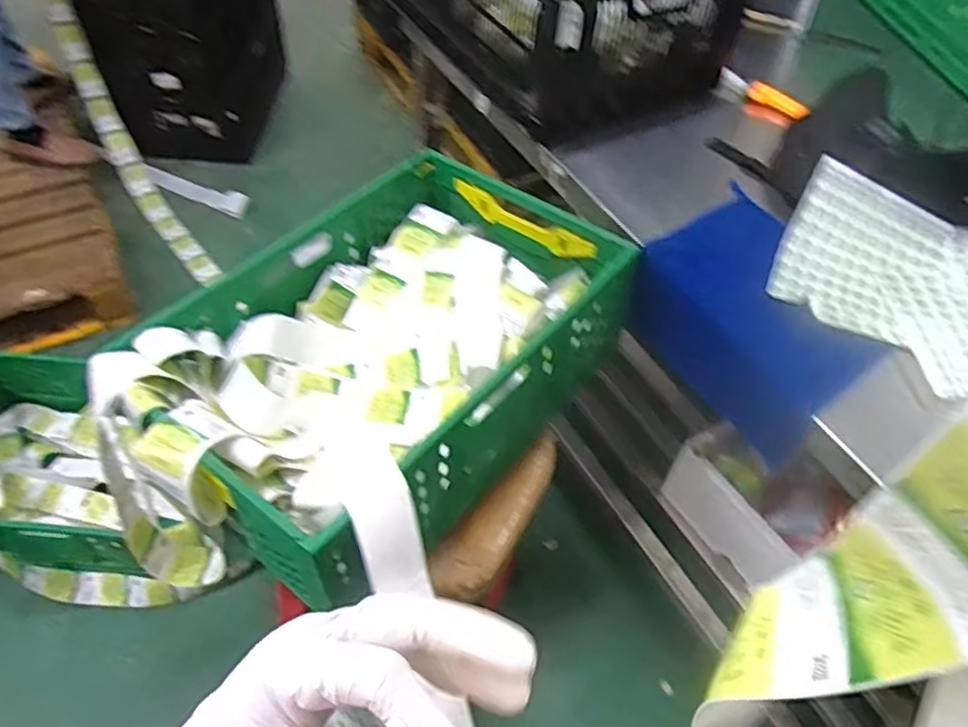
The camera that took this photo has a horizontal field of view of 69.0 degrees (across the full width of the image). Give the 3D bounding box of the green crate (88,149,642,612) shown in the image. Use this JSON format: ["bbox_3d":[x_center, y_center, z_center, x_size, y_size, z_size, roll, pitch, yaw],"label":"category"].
[{"bbox_3d":[-0.139,-0.021,1.026,0.488,0.228,0.676,30,56,17],"label":"green crate"}]

